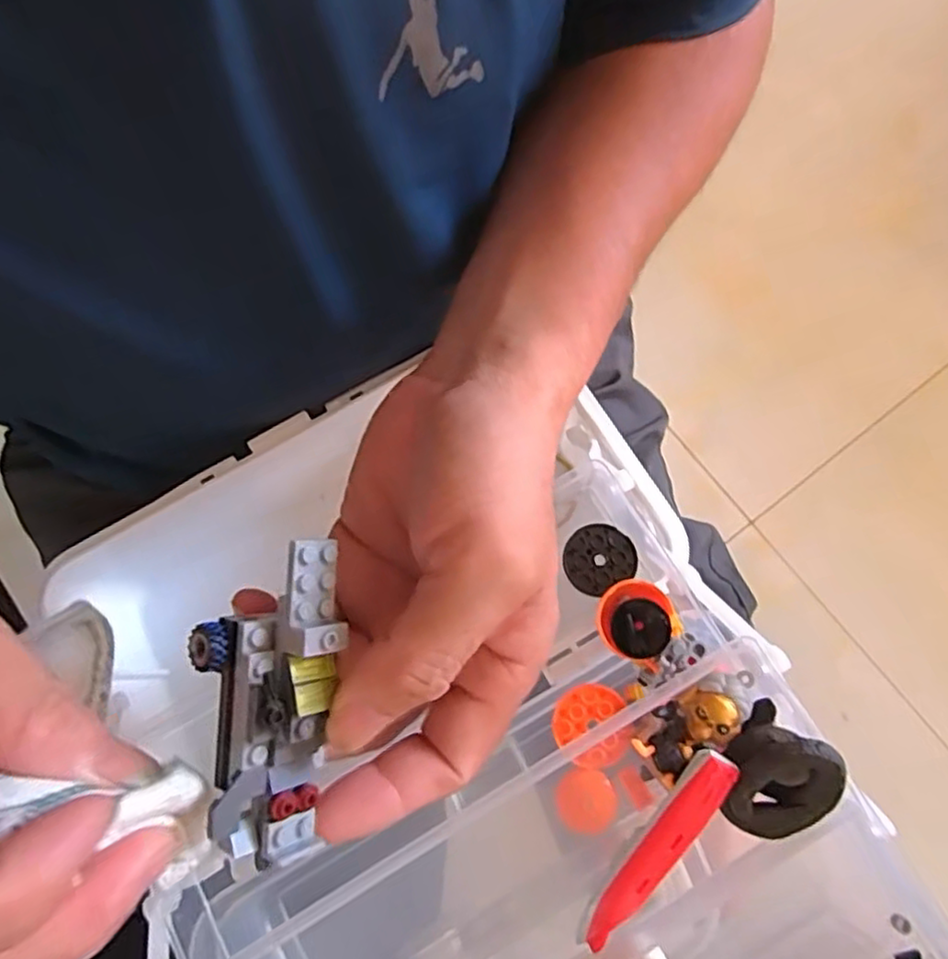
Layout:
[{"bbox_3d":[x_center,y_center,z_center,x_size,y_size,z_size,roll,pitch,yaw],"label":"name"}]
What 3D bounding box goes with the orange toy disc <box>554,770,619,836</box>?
[{"bbox_3d":[0.044,0.127,0.265,0.023,0.004,0.023,-21,78,-3],"label":"orange toy disc"}]

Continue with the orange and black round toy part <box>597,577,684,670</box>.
[{"bbox_3d":[0.065,0.056,0.268,0.031,0.013,0.030,0,78,2],"label":"orange and black round toy part"}]

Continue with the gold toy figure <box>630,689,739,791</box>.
[{"bbox_3d":[0.071,0.084,0.224,0.033,0.012,0.019,-39,79,-7],"label":"gold toy figure"}]

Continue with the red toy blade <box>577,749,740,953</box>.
[{"bbox_3d":[0.058,0.120,0.217,0.011,0.007,0.074,36,94,9],"label":"red toy blade"}]

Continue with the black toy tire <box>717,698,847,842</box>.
[{"bbox_3d":[0.100,0.096,0.222,0.032,0.020,0.041,29,115,1],"label":"black toy tire"}]

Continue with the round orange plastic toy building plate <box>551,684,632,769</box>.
[{"bbox_3d":[0.047,0.099,0.269,0.030,0.004,0.031,0,78,2],"label":"round orange plastic toy building plate"}]

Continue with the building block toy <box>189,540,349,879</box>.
[{"bbox_3d":[-0.061,0.064,0.192,0.037,0.022,0.091,6,89,3],"label":"building block toy"}]

